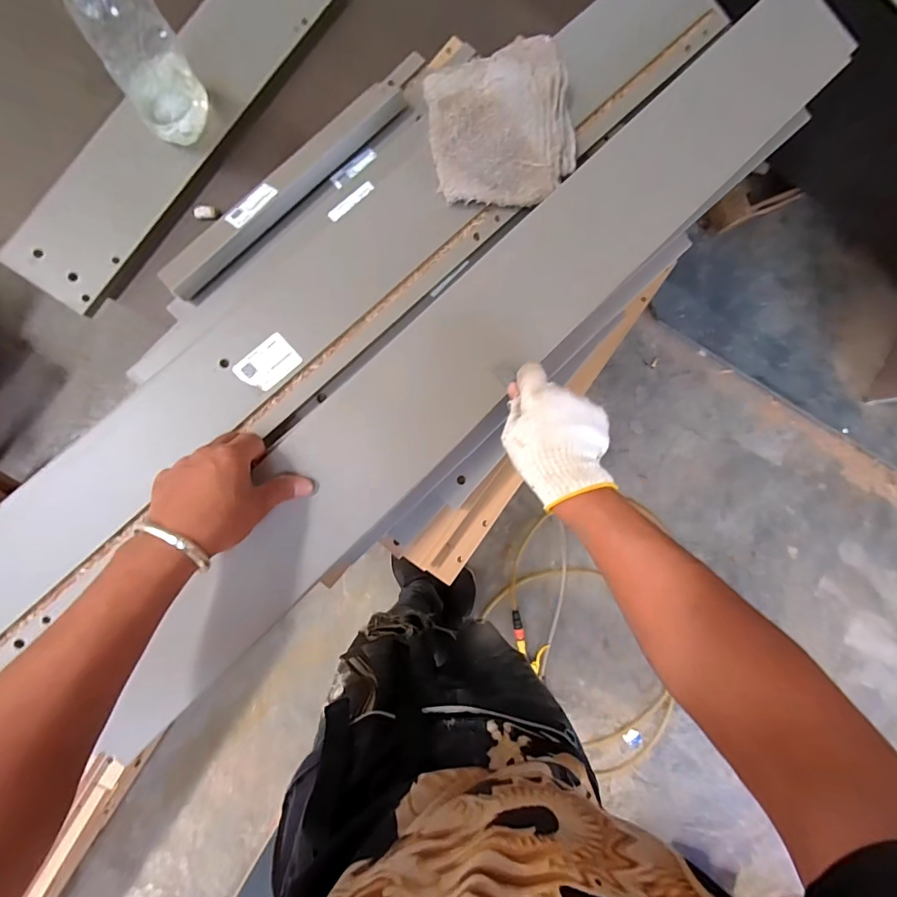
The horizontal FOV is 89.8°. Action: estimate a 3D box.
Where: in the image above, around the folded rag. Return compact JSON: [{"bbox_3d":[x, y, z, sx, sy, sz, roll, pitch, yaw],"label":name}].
[{"bbox_3d":[0.059,-0.355,0.493,0.156,0.029,0.173,-4,90,-6],"label":"folded rag"}]

